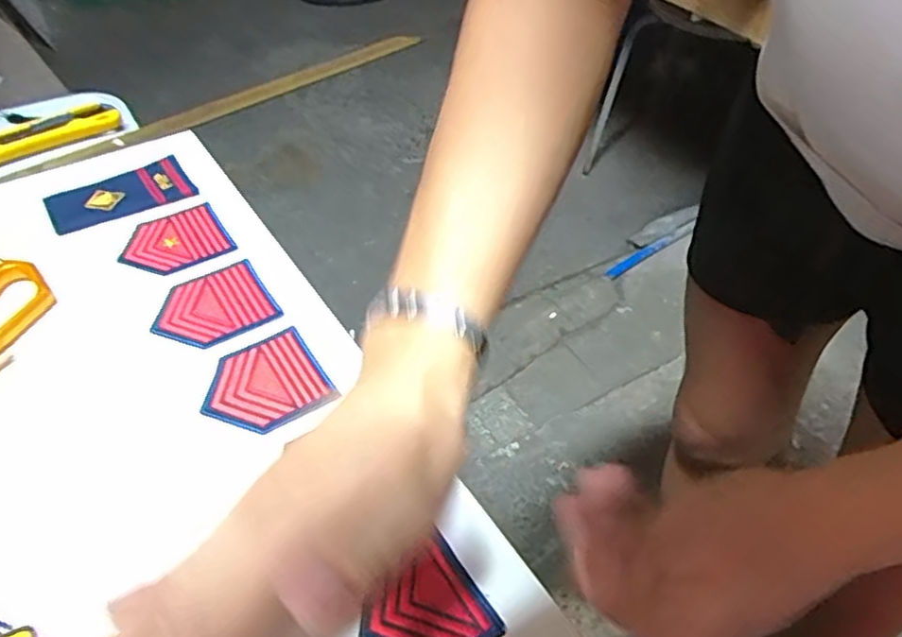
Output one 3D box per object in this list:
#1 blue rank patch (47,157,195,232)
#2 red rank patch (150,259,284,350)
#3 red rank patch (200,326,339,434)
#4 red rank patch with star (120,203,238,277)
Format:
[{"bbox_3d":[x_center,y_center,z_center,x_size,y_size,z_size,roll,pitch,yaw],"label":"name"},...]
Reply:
[{"bbox_3d":[-0.247,-0.093,0.491,0.098,0.004,0.057,-27,50,-26],"label":"blue rank patch"},{"bbox_3d":[-0.151,-0.006,0.416,0.069,0.007,0.059,-26,54,-23],"label":"red rank patch"},{"bbox_3d":[-0.106,0.038,0.373,0.065,0.005,0.060,-27,50,-25],"label":"red rank patch"},{"bbox_3d":[-0.195,-0.054,0.461,0.068,0.006,0.062,-25,49,-24],"label":"red rank patch with star"}]

